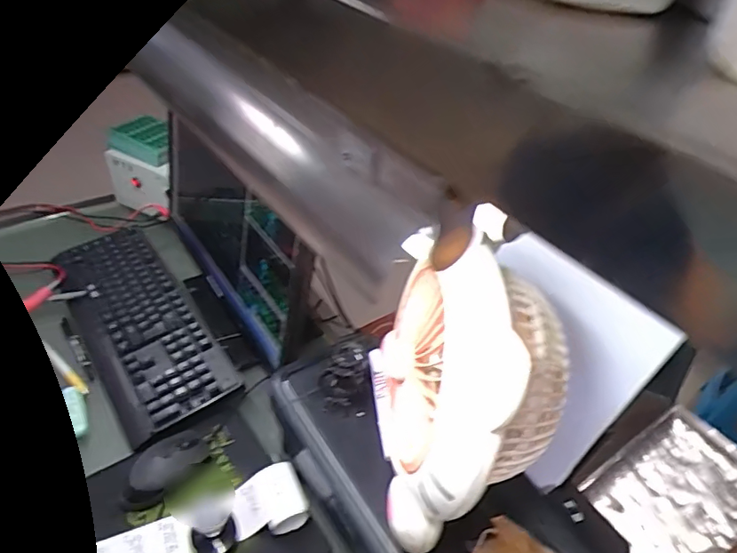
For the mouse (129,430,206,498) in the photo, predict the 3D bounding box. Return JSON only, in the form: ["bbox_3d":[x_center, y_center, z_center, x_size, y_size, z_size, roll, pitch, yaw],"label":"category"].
[{"bbox_3d":[-0.249,0.228,0.651,0.053,0.037,0.097,26,31,22],"label":"mouse"}]

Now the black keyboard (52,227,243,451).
[{"bbox_3d":[-0.366,0.062,0.818,0.160,0.040,0.438,-22,47,-31],"label":"black keyboard"}]

